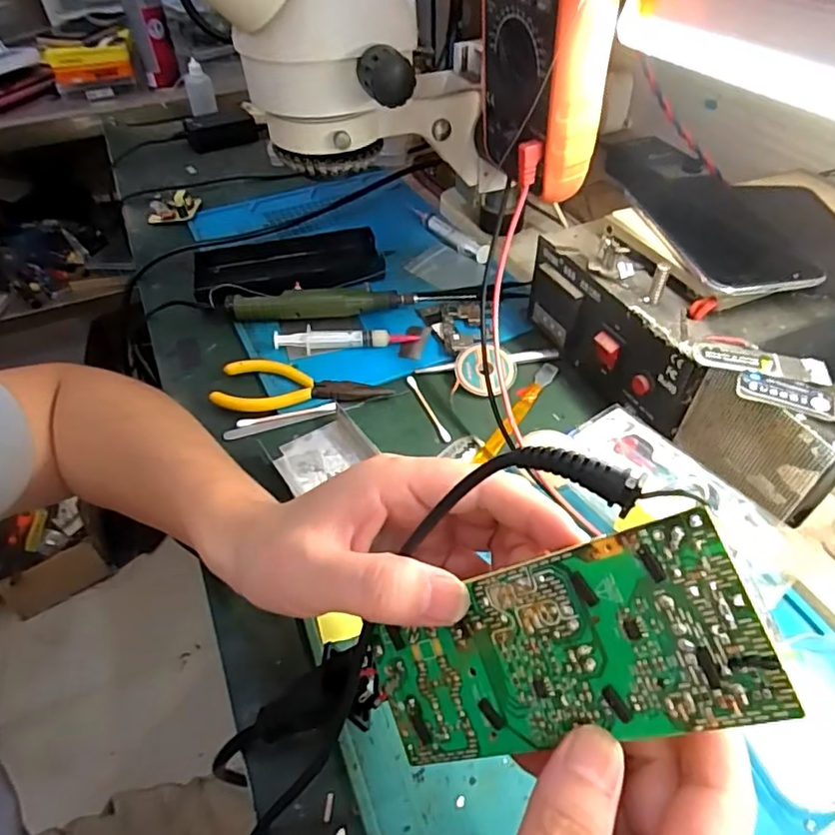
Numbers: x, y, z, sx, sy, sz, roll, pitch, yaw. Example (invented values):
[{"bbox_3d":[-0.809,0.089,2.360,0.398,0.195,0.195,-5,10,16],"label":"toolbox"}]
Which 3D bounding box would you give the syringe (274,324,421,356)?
[{"bbox_3d":[-0.058,-0.065,0.471,0.114,0.015,0.016,0,46,2],"label":"syringe"}]

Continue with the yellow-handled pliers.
[{"bbox_3d":[-0.087,-0.025,0.438,0.128,0.012,0.053,-2,46,1],"label":"yellow-handled pliers"}]

